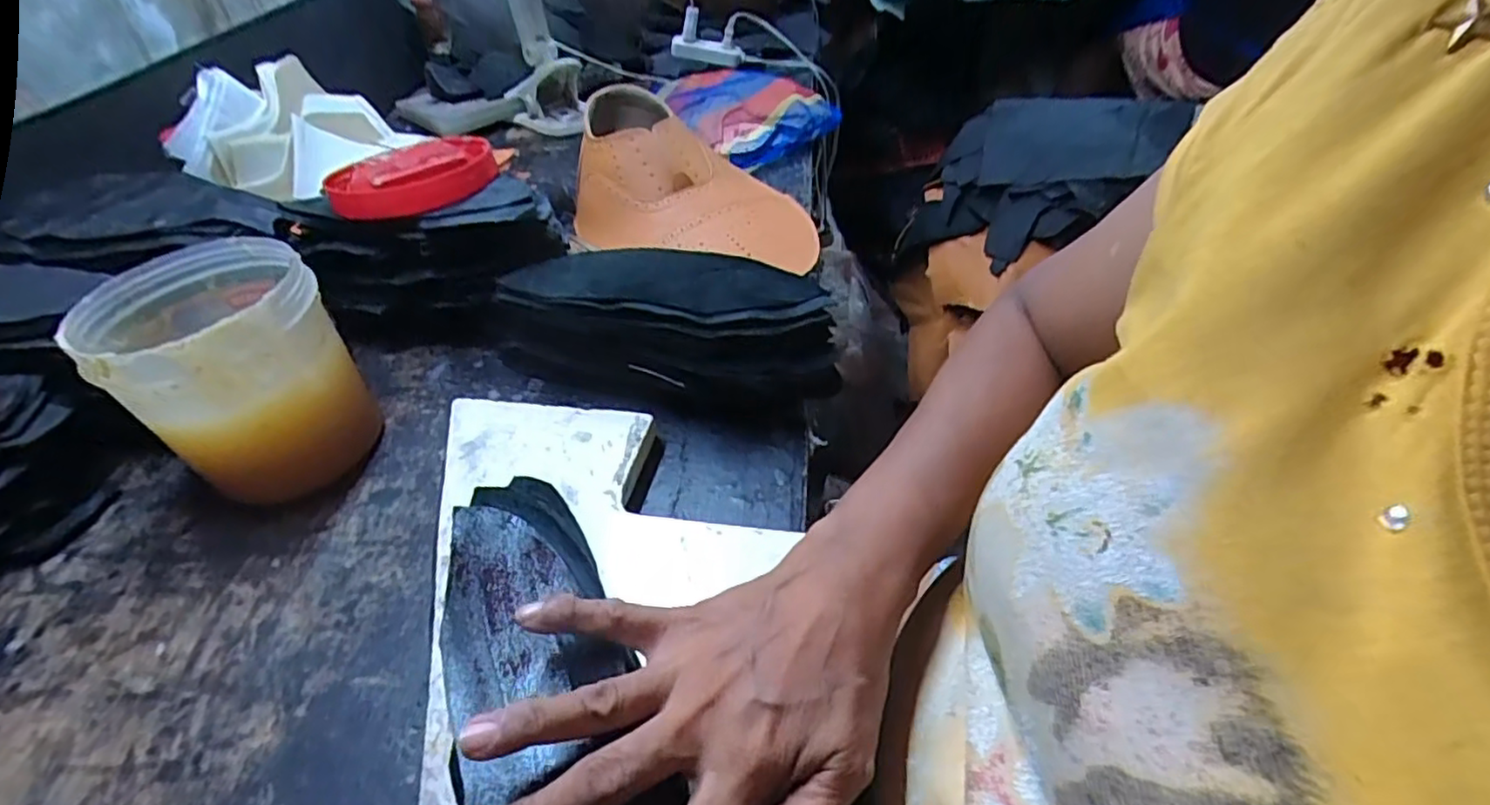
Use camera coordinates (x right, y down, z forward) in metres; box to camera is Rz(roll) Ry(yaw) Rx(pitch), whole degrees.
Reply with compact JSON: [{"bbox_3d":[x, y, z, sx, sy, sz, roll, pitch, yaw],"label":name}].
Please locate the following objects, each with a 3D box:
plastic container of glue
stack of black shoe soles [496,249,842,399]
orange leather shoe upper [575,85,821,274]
[{"bbox_3d":[-0.314,-0.016,0.418,0.118,0.133,0.110,27,52,31],"label":"plastic container of glue"},{"bbox_3d":[-0.058,-0.050,0.456,0.239,0.085,0.085,9,45,17],"label":"stack of black shoe soles"},{"bbox_3d":[-0.049,-0.215,0.623,0.229,0.097,0.170,2,43,10],"label":"orange leather shoe upper"}]

